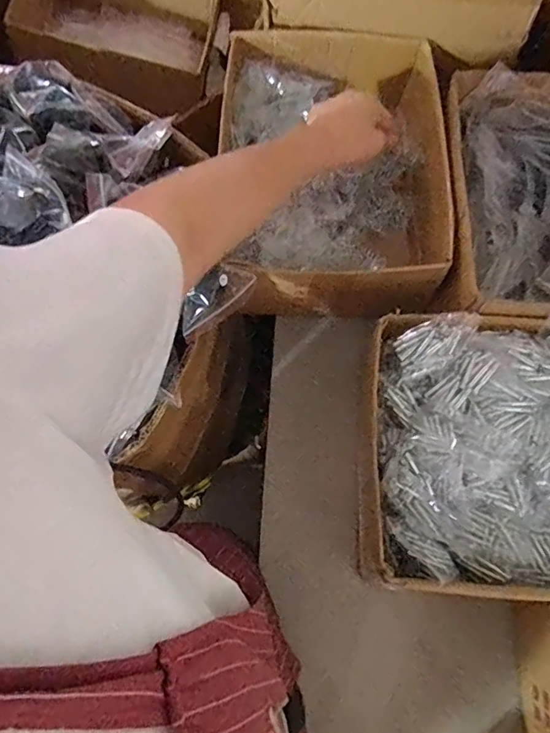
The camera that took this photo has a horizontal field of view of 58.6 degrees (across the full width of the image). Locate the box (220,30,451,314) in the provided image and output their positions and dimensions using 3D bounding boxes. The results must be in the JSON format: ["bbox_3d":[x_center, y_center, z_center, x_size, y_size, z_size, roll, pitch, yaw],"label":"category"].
[{"bbox_3d":[0.071,-0.225,0.592,0.248,0.108,0.333,-1,71,-1],"label":"box"}]

